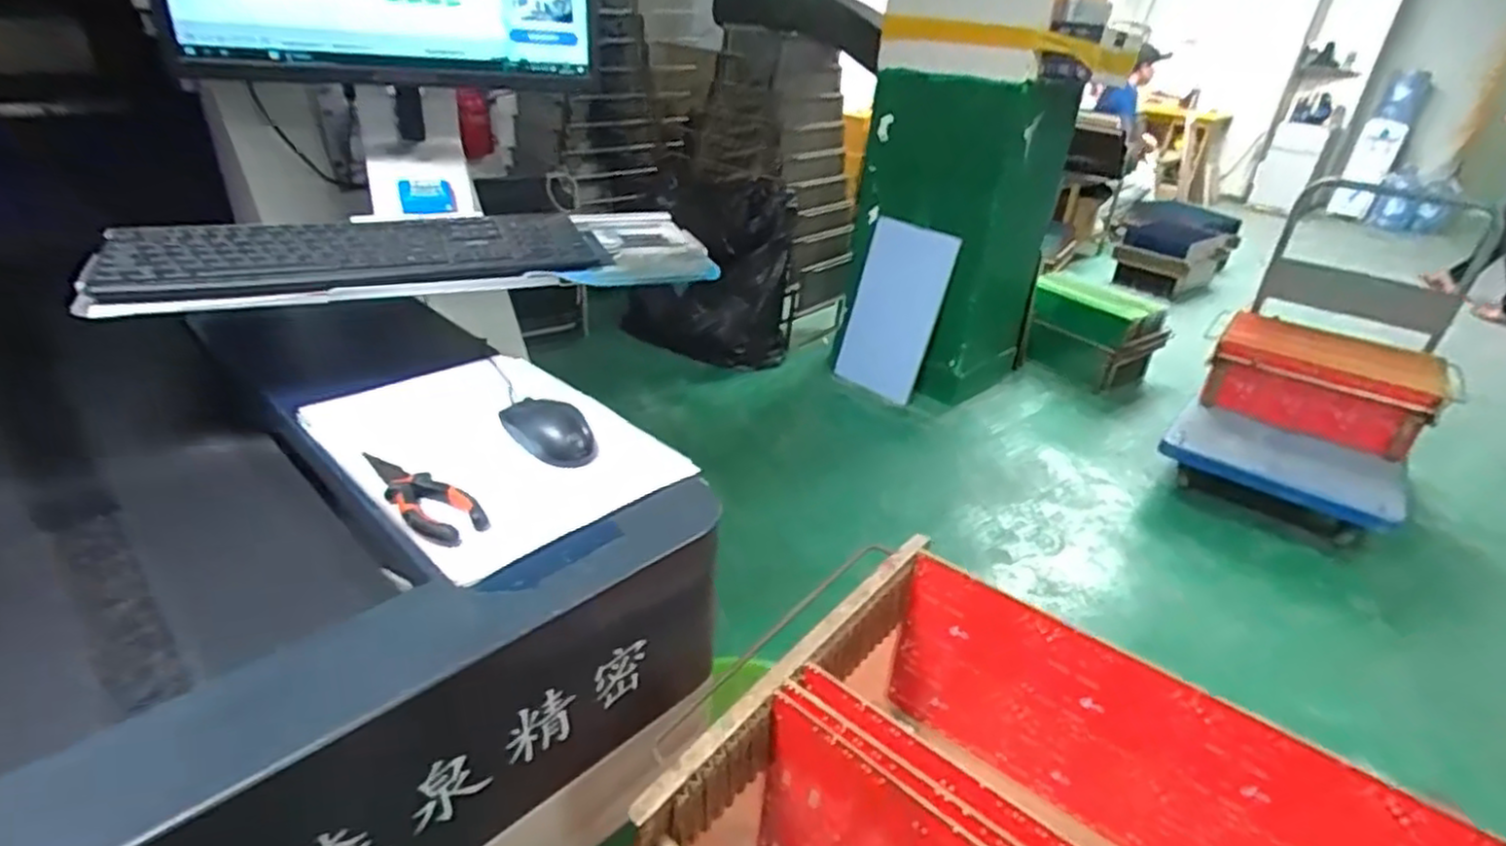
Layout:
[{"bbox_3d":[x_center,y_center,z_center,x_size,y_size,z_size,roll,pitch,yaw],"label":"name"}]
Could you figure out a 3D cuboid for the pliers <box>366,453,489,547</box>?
[{"bbox_3d":[-0.274,0.053,0.589,0.156,0.023,0.043,27,36,34],"label":"pliers"}]

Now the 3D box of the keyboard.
[{"bbox_3d":[-0.391,-0.181,0.766,0.463,0.035,0.146,-10,33,-25],"label":"keyboard"}]

